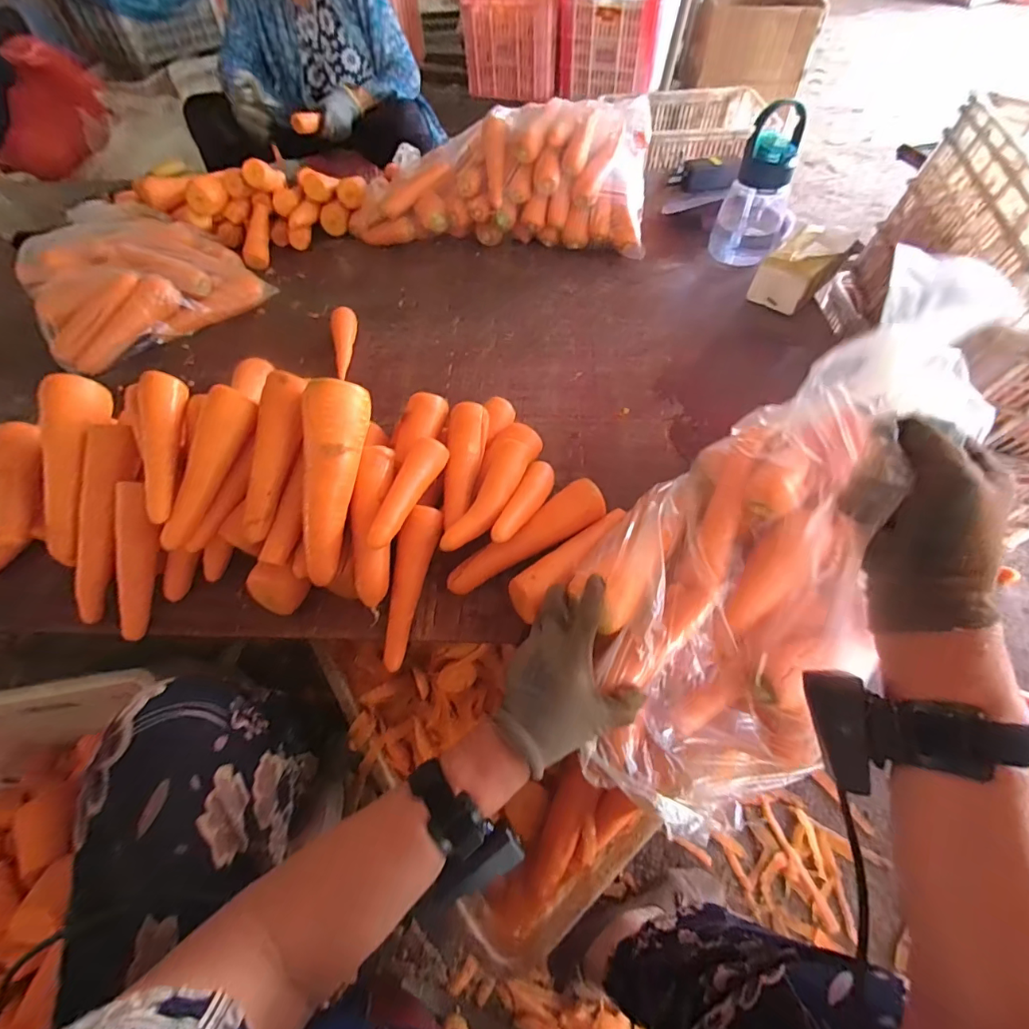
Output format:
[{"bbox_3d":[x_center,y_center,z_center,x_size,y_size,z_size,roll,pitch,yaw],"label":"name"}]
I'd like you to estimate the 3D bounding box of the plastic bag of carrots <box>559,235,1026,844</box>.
[{"bbox_3d":[0.214,0.025,0.426,0.222,0.149,0.477,26,99,17],"label":"plastic bag of carrots"}]

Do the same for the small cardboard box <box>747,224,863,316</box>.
[{"bbox_3d":[0.494,-0.427,0.799,0.143,0.087,0.098,-40,64,-20],"label":"small cardboard box"}]

